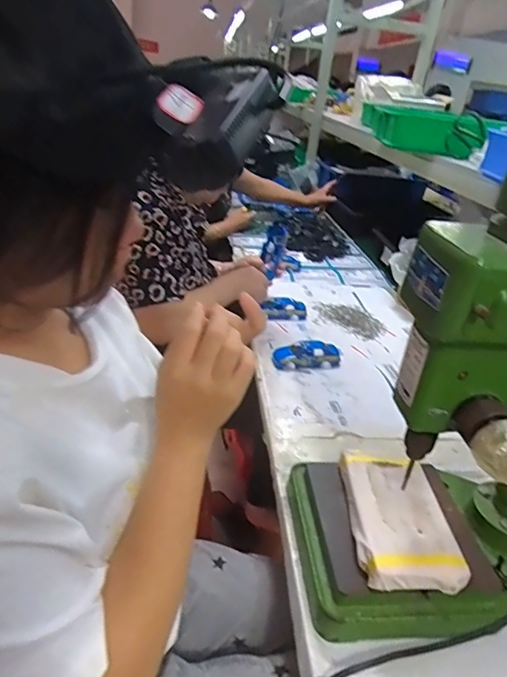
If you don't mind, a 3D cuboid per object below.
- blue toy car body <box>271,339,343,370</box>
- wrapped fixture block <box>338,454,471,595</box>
[{"bbox_3d":[0.106,0.032,0.940,0.129,0.029,0.068,1,29,-11],"label":"blue toy car body"},{"bbox_3d":[0.161,0.195,0.540,0.104,0.033,0.172,5,29,-5],"label":"wrapped fixture block"}]

